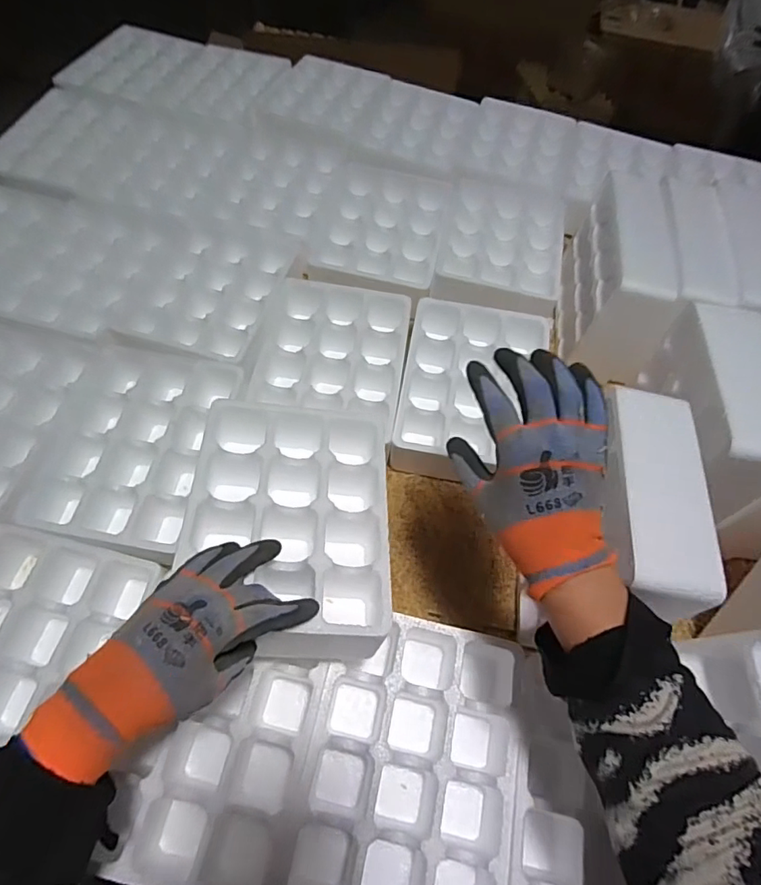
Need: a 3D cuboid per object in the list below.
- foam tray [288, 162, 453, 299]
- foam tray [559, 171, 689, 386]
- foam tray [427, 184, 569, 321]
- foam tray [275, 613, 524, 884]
[{"bbox_3d":[-0.002,-0.338,0.813,0.198,0.027,0.267,12,60,3],"label":"foam tray"},{"bbox_3d":[0.318,-0.234,0.715,0.090,0.166,0.263,9,60,2],"label":"foam tray"},{"bbox_3d":[0.190,-0.312,0.817,0.184,0.036,0.258,11,60,3],"label":"foam tray"},{"bbox_3d":[0.027,0.303,0.491,0.182,0.088,0.236,12,62,5],"label":"foam tray"}]

